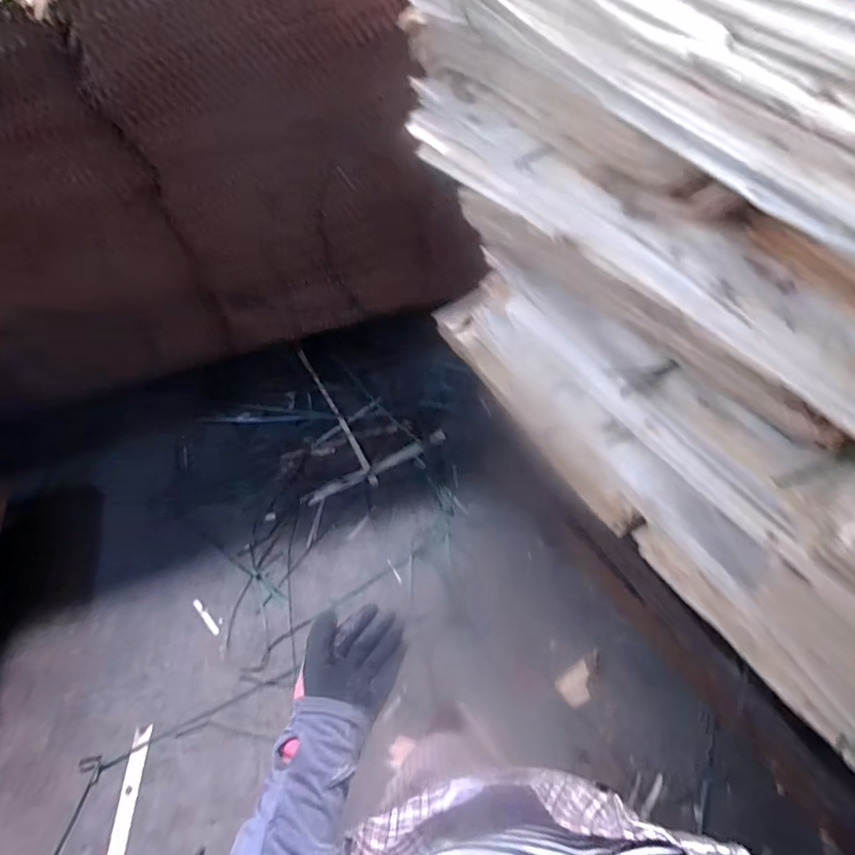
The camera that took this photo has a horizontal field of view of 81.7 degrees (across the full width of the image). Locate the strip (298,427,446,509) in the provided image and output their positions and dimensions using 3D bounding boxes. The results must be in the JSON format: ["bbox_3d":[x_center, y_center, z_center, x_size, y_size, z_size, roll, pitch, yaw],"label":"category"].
[{"bbox_3d":[-0.162,0.126,1.559,0.485,0.013,0.045,-26,60,-11],"label":"strip"}]

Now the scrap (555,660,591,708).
[{"bbox_3d":[0.371,0.640,1.226,0.096,0.009,0.077,-30,61,-13],"label":"scrap"}]

